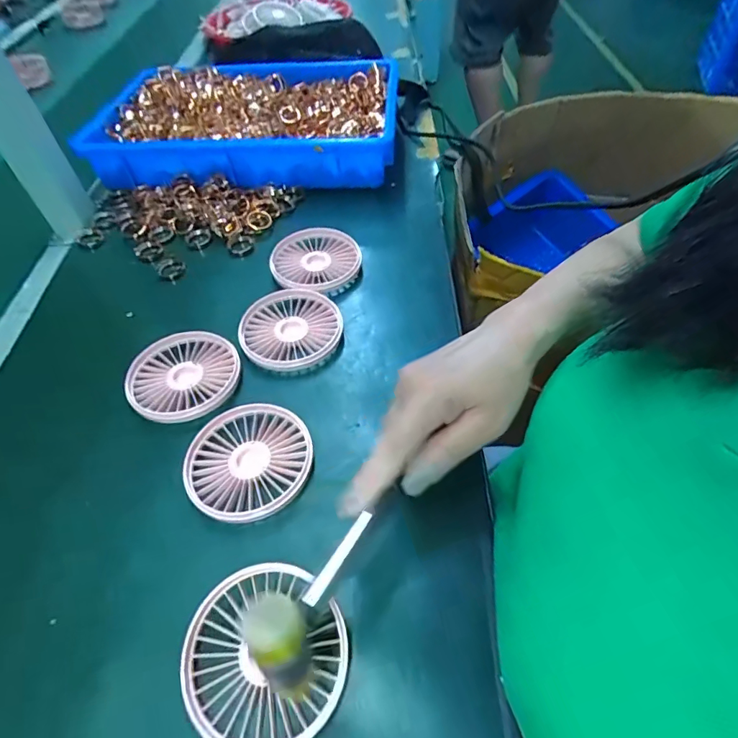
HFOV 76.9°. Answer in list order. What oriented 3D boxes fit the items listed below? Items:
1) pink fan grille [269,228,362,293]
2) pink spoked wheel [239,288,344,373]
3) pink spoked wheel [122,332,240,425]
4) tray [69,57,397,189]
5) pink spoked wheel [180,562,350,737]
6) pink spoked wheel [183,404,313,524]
[{"bbox_3d":[-0.051,-0.107,0.463,0.088,0.016,0.084,-1,52,2],"label":"pink fan grille"},{"bbox_3d":[-0.068,-0.035,0.409,0.085,0.015,0.088,-1,52,2],"label":"pink spoked wheel"},{"bbox_3d":[-0.149,0.005,0.378,0.087,0.011,0.085,-1,52,2],"label":"pink spoked wheel"},{"bbox_3d":[-0.144,-0.318,0.599,0.347,0.067,0.236,1,52,3],"label":"tray"},{"bbox_3d":[-0.058,0.158,0.256,0.087,0.021,0.086,-1,52,2],"label":"pink spoked wheel"},{"bbox_3d":[-0.086,0.065,0.330,0.086,0.017,0.087,-1,52,2],"label":"pink spoked wheel"}]

